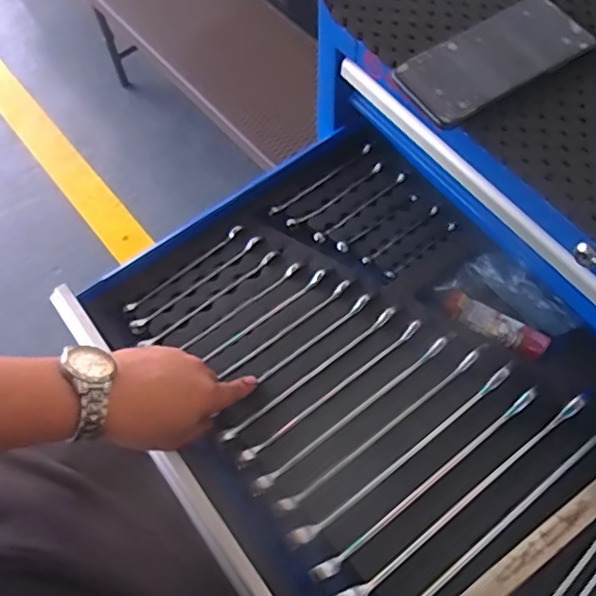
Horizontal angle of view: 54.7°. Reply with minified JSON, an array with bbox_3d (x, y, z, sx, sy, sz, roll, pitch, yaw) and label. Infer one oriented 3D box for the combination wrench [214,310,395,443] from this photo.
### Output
[{"bbox_3d":[0.012,0.071,0.545,0.204,0.017,0.010,-35,69,-14],"label":"combination wrench"}]

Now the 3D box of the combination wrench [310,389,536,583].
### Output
[{"bbox_3d":[0.113,0.158,0.493,0.246,0.022,0.013,-34,69,-14],"label":"combination wrench"}]

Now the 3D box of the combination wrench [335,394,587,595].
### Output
[{"bbox_3d":[0.142,0.169,0.484,0.275,0.026,0.015,-33,69,-14],"label":"combination wrench"}]

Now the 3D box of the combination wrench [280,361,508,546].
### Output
[{"bbox_3d":[0.094,0.136,0.505,0.247,0.024,0.013,-33,69,-14],"label":"combination wrench"}]

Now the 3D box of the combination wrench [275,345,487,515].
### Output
[{"bbox_3d":[0.079,0.116,0.518,0.236,0.022,0.013,-34,69,-14],"label":"combination wrench"}]

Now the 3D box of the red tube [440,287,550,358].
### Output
[{"bbox_3d":[0.193,0.025,0.565,0.102,0.026,0.027,33,70,15],"label":"red tube"}]

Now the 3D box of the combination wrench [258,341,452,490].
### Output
[{"bbox_3d":[0.052,0.103,0.524,0.216,0.025,0.011,-35,69,-14],"label":"combination wrench"}]

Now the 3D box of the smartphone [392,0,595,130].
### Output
[{"bbox_3d":[0.165,-0.202,0.487,0.163,0.012,0.075,-30,68,-13],"label":"smartphone"}]

